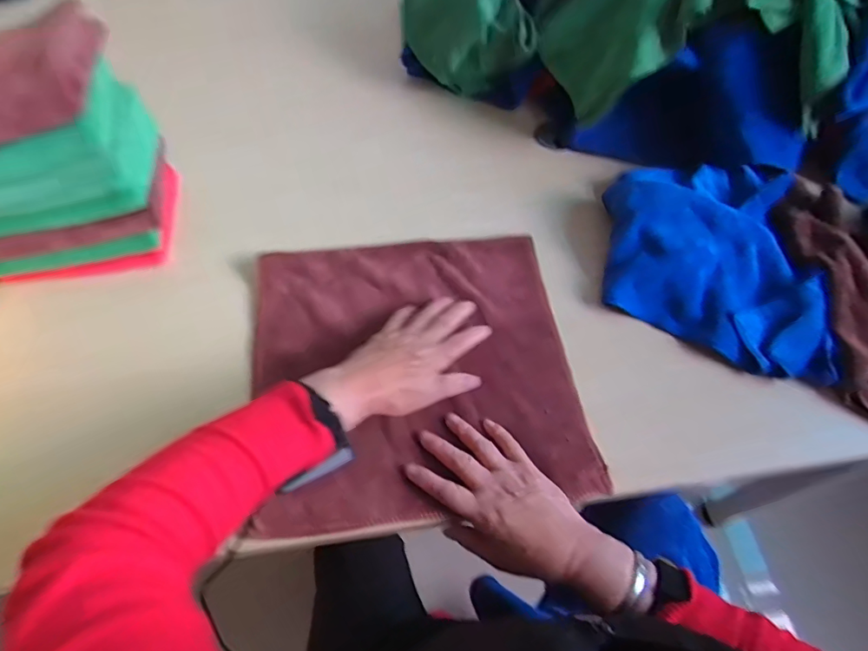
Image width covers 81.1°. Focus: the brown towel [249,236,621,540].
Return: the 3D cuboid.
[{"bbox_3d":[-0.017,0.037,0.526,0.327,0.024,0.308,-5,60,-6],"label":"brown towel"}]

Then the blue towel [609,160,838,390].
[{"bbox_3d":[0.328,-0.091,0.583,0.239,0.069,0.276,9,59,2],"label":"blue towel"}]

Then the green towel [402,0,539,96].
[{"bbox_3d":[0.045,-0.443,0.731,0.179,0.145,0.173,1,59,-3],"label":"green towel"}]

